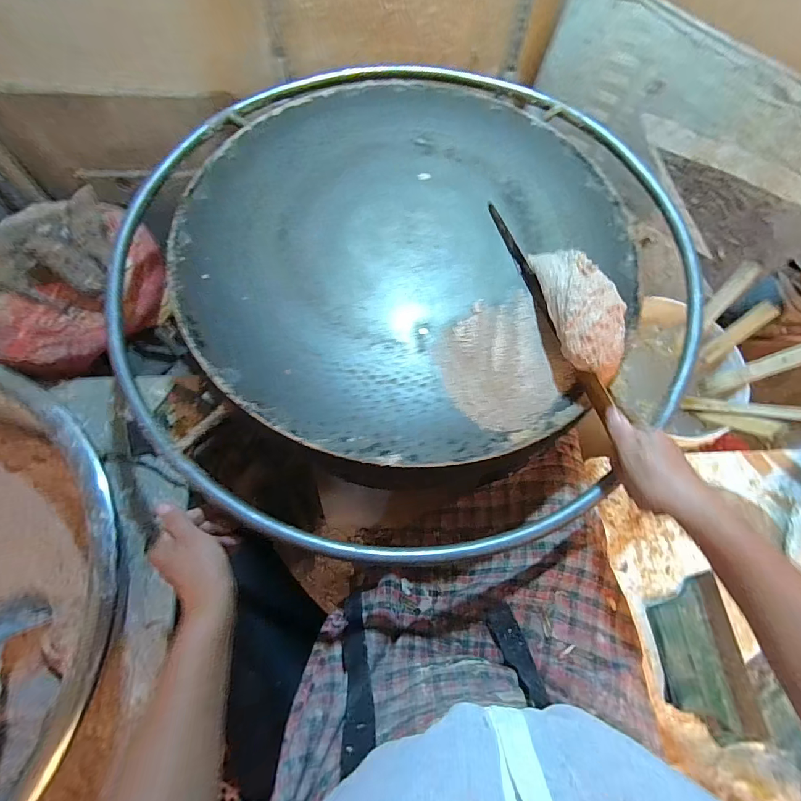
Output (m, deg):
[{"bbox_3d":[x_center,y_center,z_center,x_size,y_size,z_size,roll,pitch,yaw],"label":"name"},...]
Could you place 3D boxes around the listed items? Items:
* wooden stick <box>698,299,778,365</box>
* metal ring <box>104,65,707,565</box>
[{"bbox_3d":[0.616,-0.122,0.706,0.029,0.130,0.014,45,38,13],"label":"wooden stick"},{"bbox_3d":[0.013,-0.219,0.565,0.822,0.031,0.835,1,70,-2],"label":"metal ring"}]

